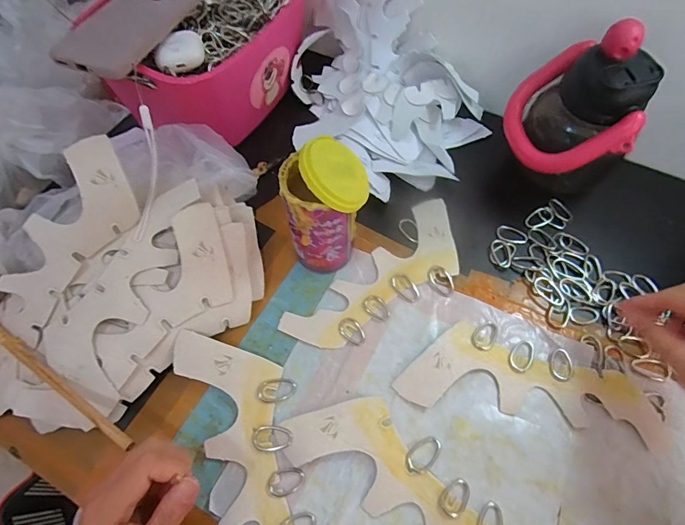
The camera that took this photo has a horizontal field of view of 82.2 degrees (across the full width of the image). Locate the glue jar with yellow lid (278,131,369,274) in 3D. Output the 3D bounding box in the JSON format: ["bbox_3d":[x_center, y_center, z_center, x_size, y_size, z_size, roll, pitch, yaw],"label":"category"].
[{"bbox_3d":[-0.016,-0.045,0.363,0.068,0.149,0.056,-8,63,-4],"label":"glue jar with yellow lid"}]

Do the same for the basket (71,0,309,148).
[{"bbox_3d":[-0.166,-0.272,0.487,0.188,0.115,0.300,22,64,11],"label":"basket"}]

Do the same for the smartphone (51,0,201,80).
[{"bbox_3d":[-0.209,-0.245,0.396,0.079,0.014,0.161,20,62,6],"label":"smartphone"}]

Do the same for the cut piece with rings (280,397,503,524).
[{"bbox_3d":[0.056,0.185,0.318,0.215,0.009,0.079,35,67,16],"label":"cut piece with rings"}]

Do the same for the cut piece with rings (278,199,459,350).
[{"bbox_3d":[0.049,0.021,0.408,0.219,0.007,0.087,-38,69,-18],"label":"cut piece with rings"}]

